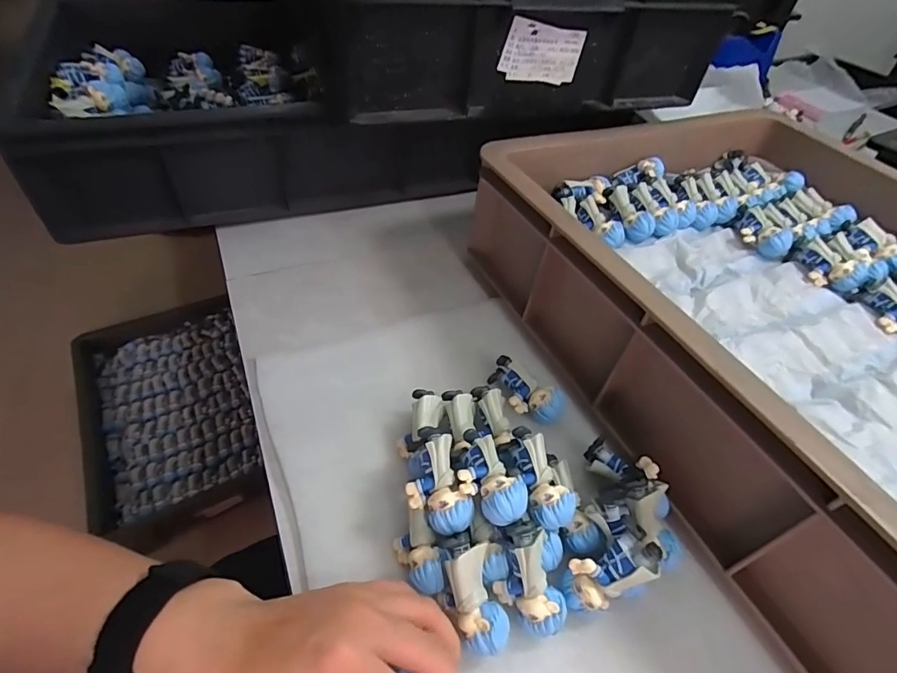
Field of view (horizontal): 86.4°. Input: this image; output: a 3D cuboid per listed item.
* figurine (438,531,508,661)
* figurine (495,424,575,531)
[{"bbox_3d":[0.014,0.143,0.268,0.026,0.028,0.061,-13,69,-17],"label":"figurine"},{"bbox_3d":[0.055,0.090,0.305,0.030,0.026,0.062,-13,49,-17],"label":"figurine"}]

